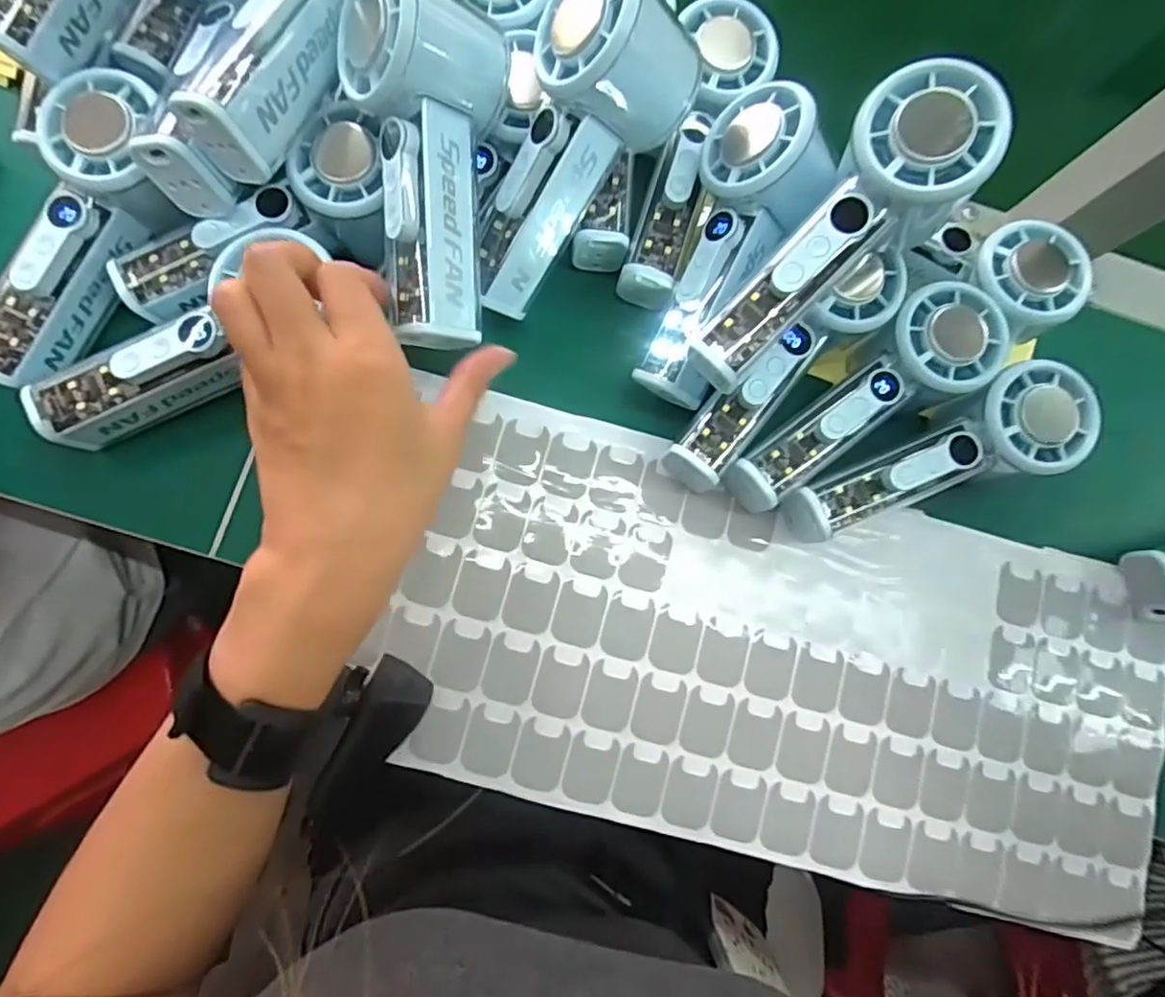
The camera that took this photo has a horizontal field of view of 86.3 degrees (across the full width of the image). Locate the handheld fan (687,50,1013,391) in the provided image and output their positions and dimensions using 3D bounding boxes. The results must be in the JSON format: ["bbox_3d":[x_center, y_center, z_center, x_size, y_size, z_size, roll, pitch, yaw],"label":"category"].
[{"bbox_3d":[0.113,-0.114,0.286,0.057,0.053,0.152,46,103,4],"label":"handheld fan"}]

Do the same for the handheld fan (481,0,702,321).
[{"bbox_3d":[-0.005,-0.164,0.304,0.063,0.070,0.155,30,120,1],"label":"handheld fan"}]

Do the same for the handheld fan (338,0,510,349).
[{"bbox_3d":[-0.070,-0.149,0.274,0.072,0.050,0.158,-2,98,-4],"label":"handheld fan"}]

